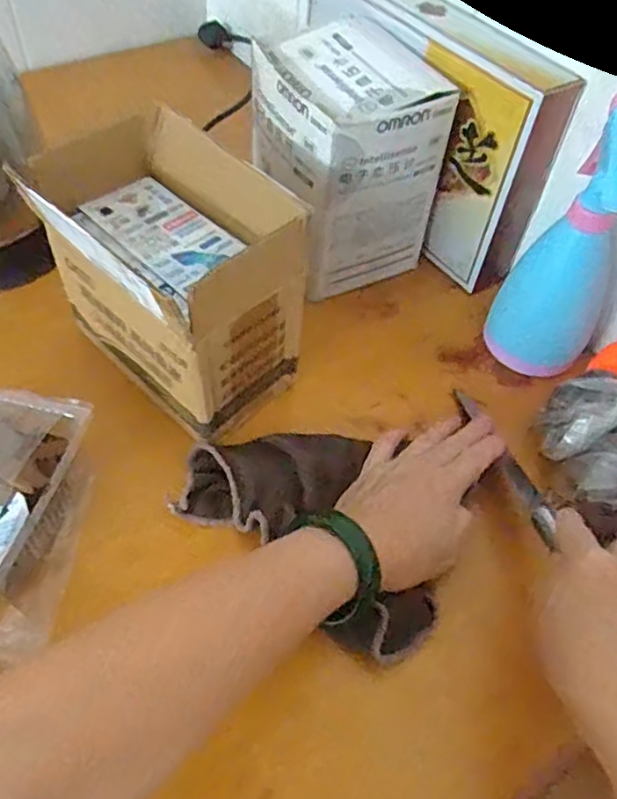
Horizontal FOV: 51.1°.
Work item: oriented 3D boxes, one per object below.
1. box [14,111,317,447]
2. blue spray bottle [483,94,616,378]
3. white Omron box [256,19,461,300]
[{"bbox_3d":[-0.097,-0.085,0.476,0.122,0.158,0.174,-36,62,-27],"label":"box"},{"bbox_3d":[0.197,-0.104,0.486,0.075,0.198,0.077,-16,55,-15],"label":"blue spray bottle"},{"bbox_3d":[0.030,-0.201,0.563,0.125,0.175,0.141,-18,55,-16],"label":"white Omron box"}]

